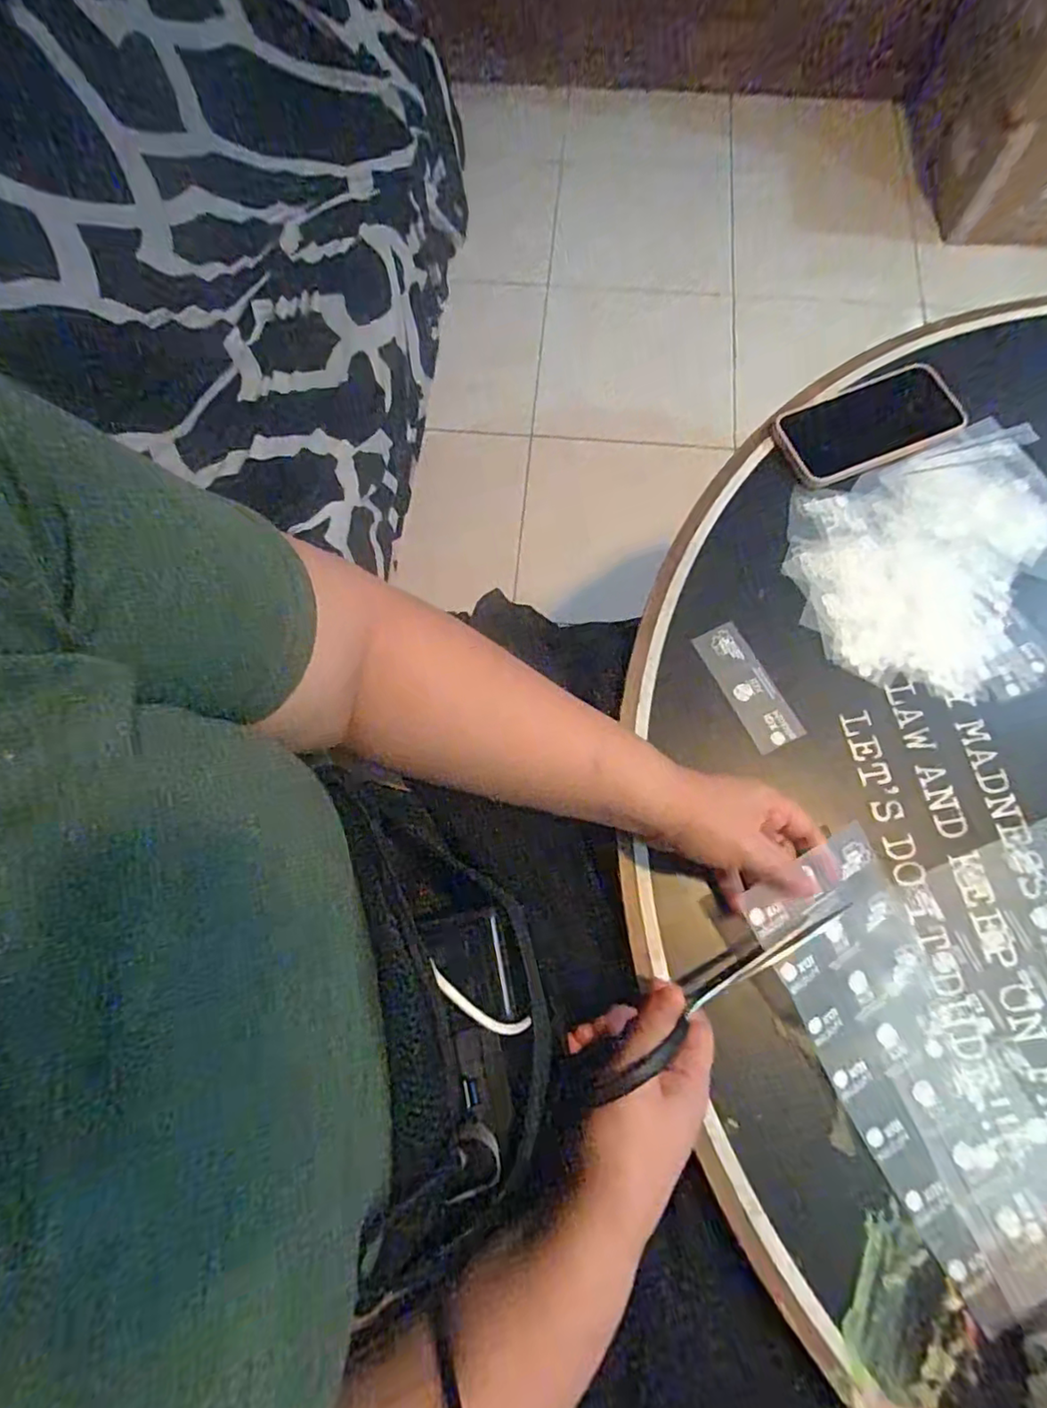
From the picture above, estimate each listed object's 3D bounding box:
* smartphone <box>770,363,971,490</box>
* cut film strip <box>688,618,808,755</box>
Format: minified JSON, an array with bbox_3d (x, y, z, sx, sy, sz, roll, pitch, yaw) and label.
[{"bbox_3d":[0.292,-0.237,0.512,0.150,0.017,0.071,-21,74,-5],"label":"smartphone"},{"bbox_3d":[0.170,-0.014,0.461,0.037,0.004,0.101,-26,74,-6],"label":"cut film strip"}]

